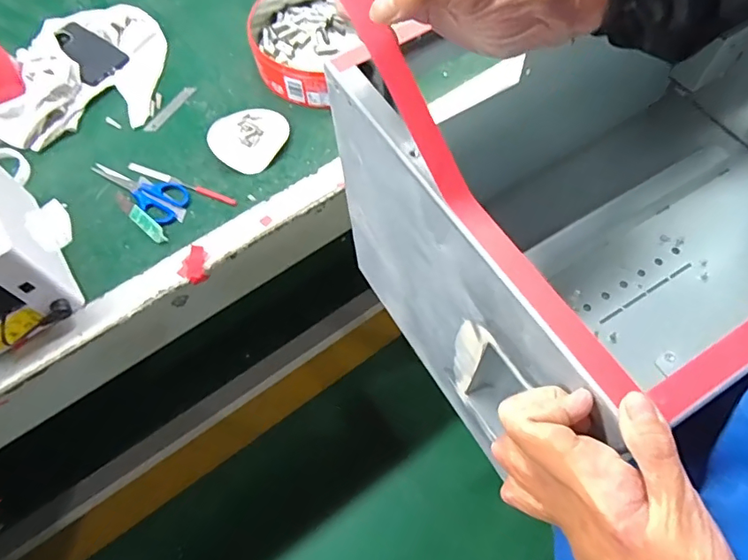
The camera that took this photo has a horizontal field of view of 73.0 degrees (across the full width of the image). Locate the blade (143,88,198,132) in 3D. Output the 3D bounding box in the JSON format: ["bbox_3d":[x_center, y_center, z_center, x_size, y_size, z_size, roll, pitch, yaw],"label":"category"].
[{"bbox_3d":[-0.313,-0.264,0.778,0.021,0.009,0.101,30,68,17],"label":"blade"}]

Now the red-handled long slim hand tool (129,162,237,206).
[{"bbox_3d":[-0.269,-0.135,0.706,0.176,0.006,0.012,20,66,13],"label":"red-handled long slim hand tool"}]

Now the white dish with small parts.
[{"bbox_3d":[-0.182,-0.209,0.734,0.099,0.021,0.112,24,67,14],"label":"white dish with small parts"}]

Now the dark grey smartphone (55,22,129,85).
[{"bbox_3d":[-0.464,-0.374,0.824,0.074,0.014,0.155,-39,67,-15],"label":"dark grey smartphone"}]

